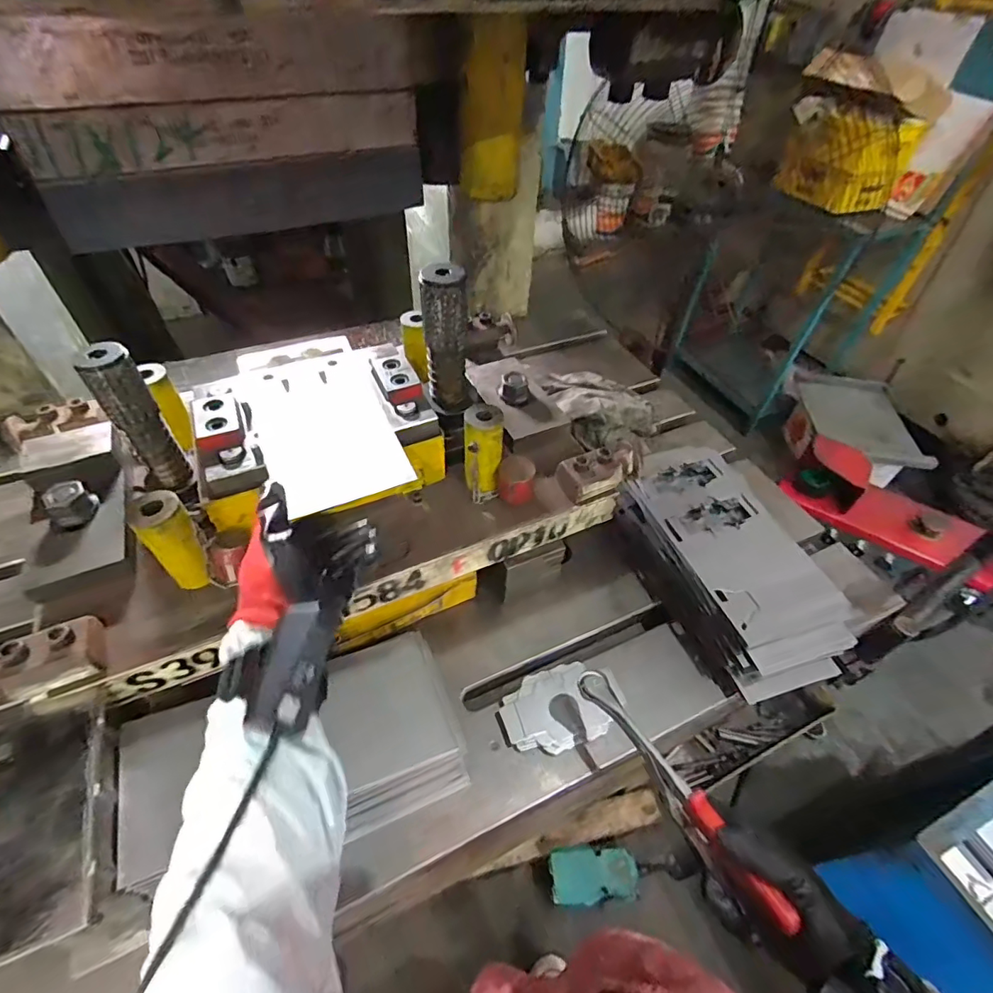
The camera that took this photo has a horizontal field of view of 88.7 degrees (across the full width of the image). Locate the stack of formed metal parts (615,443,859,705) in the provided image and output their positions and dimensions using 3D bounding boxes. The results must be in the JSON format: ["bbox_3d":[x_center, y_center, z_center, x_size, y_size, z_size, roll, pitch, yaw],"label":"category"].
[{"bbox_3d":[0.275,0.075,0.629,0.164,0.087,0.310,-16,51,-16],"label":"stack of formed metal parts"}]

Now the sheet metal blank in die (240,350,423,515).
[{"bbox_3d":[-0.173,-0.075,0.512,0.125,0.007,0.213,-21,55,-18],"label":"sheet metal blank in die"}]

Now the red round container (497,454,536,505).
[{"bbox_3d":[0.021,-0.017,0.544,0.040,0.035,0.041,1,49,-1],"label":"red round container"}]

